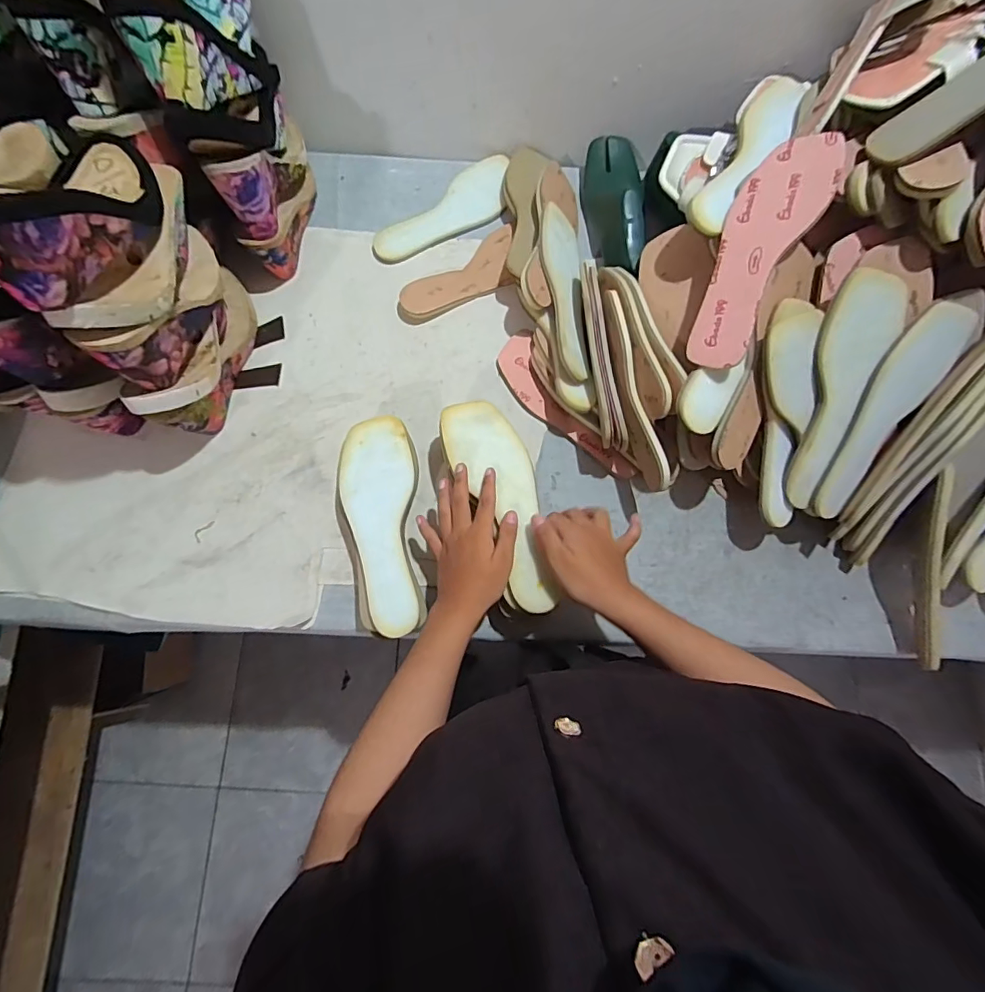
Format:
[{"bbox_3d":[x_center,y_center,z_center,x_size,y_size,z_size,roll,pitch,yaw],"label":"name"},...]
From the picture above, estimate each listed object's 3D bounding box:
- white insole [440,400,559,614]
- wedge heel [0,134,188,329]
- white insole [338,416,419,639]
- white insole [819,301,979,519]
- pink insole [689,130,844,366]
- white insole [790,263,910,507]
[{"bbox_3d":[0.014,0.004,0.530,0.079,0.013,0.238,-19,76,-6],"label":"white insole"},{"bbox_3d":[-0.349,-0.221,0.434,0.087,0.122,0.250,-5,43,-3],"label":"wedge heel"},{"bbox_3d":[-0.119,0.030,0.559,0.084,0.014,0.240,-12,78,-4],"label":"white insole"},{"bbox_3d":[0.411,-0.086,0.521,0.067,0.015,0.232,24,108,4],"label":"white insole"},{"bbox_3d":[0.265,-0.249,0.505,0.083,0.011,0.233,32,101,29],"label":"pink insole"},{"bbox_3d":[0.365,-0.104,0.521,0.074,0.017,0.238,5,112,0],"label":"white insole"}]

